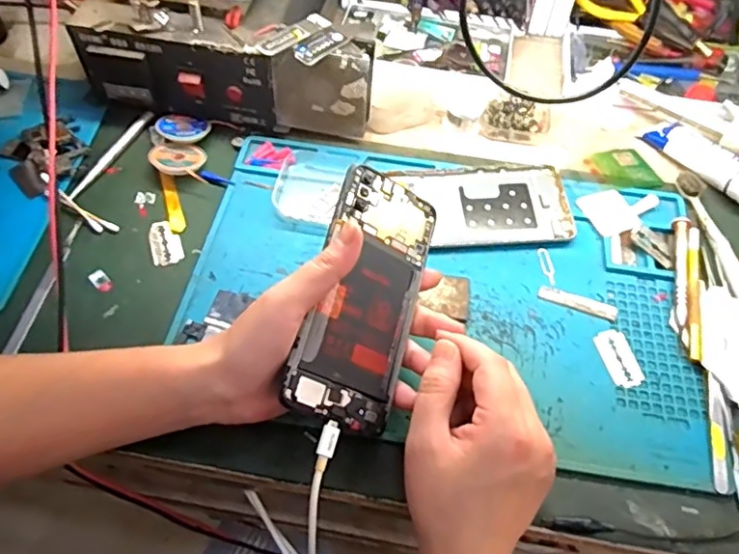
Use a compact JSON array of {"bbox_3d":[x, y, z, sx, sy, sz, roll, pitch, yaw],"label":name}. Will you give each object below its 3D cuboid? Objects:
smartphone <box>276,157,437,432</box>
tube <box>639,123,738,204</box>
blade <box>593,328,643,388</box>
[{"bbox_3d":[0.000,0.011,0.357,0.069,0.006,0.157,26,67,-28],"label":"smartphone"},{"bbox_3d":[0.297,-0.097,0.503,0.036,0.023,0.125,-31,63,-20],"label":"tube"},{"bbox_3d":[0.176,0.056,0.411,0.022,0.004,0.043,-8,57,-8],"label":"blade"}]

